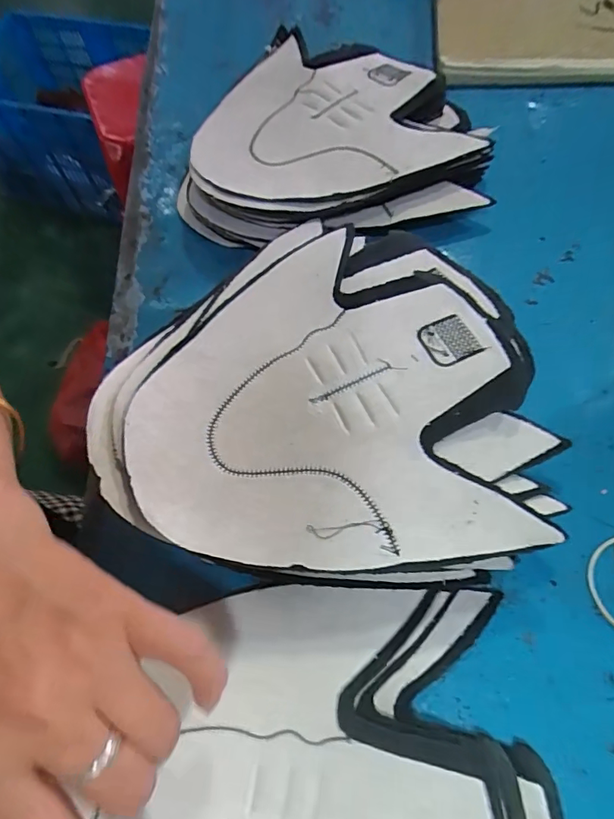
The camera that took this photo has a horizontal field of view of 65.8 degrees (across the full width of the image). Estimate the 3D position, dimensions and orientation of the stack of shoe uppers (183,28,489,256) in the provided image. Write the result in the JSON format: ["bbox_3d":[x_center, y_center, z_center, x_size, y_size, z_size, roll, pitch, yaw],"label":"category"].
[{"bbox_3d":[0.007,-0.216,0.372,0.228,0.044,0.218,-14,62,-4],"label":"stack of shoe uppers"}]

